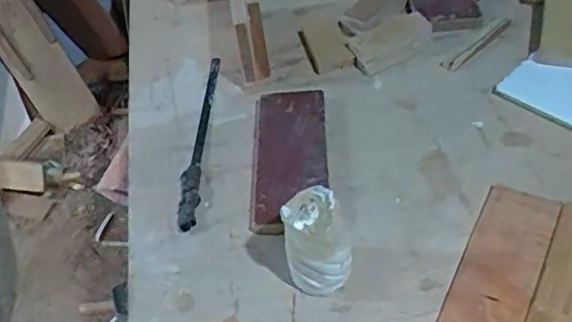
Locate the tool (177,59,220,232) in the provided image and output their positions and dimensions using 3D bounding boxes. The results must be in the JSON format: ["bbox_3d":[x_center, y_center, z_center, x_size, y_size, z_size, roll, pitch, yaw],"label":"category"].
[{"bbox_3d":[-0.115,-0.039,0.775,0.027,0.018,0.322,-3,46,5],"label":"tool"}]

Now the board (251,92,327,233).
[{"bbox_3d":[0.003,-0.007,0.706,0.090,0.025,0.217,-3,46,4],"label":"board"}]

